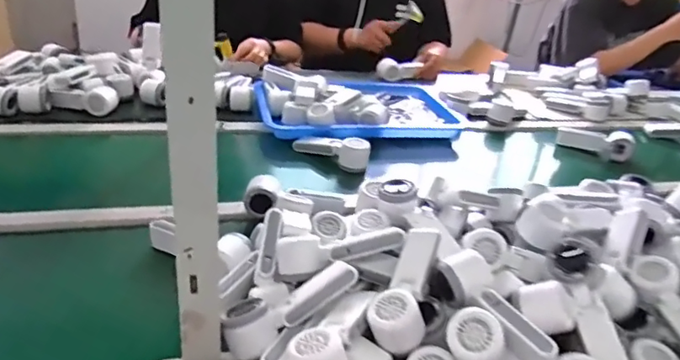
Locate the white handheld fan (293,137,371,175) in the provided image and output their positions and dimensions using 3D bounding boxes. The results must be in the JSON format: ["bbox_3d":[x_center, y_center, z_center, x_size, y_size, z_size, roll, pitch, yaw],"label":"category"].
[{"bbox_3d":[-0.016,-0.064,1.127,0.171,0.055,0.051,17,31,19],"label":"white handheld fan"}]

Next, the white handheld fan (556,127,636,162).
[{"bbox_3d":[0.599,-0.091,1.295,0.160,0.061,0.043,13,30,12],"label":"white handheld fan"}]

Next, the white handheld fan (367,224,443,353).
[{"bbox_3d":[0.083,0.121,0.656,0.064,0.043,0.174,15,46,13],"label":"white handheld fan"}]

